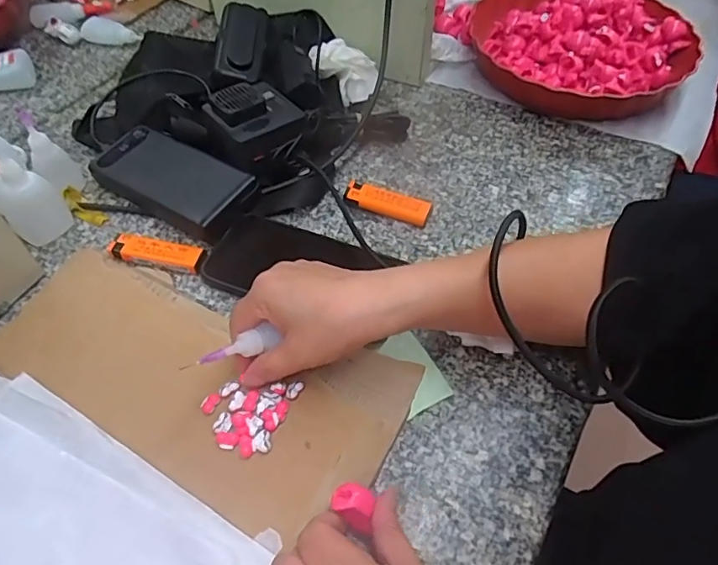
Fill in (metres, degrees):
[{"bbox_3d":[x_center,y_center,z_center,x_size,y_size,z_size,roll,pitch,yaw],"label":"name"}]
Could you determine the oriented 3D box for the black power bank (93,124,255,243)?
[{"bbox_3d":[-0.169,-0.097,0.477,0.151,0.023,0.070,27,58,19],"label":"black power bank"}]

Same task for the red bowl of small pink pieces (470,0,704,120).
[{"bbox_3d":[0.251,-0.269,0.591,0.227,0.067,0.229,0,54,0],"label":"red bowl of small pink pieces"}]

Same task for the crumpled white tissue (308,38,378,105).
[{"bbox_3d":[-0.014,-0.231,0.565,0.052,0.018,0.078,-41,89,7],"label":"crumpled white tissue"}]

